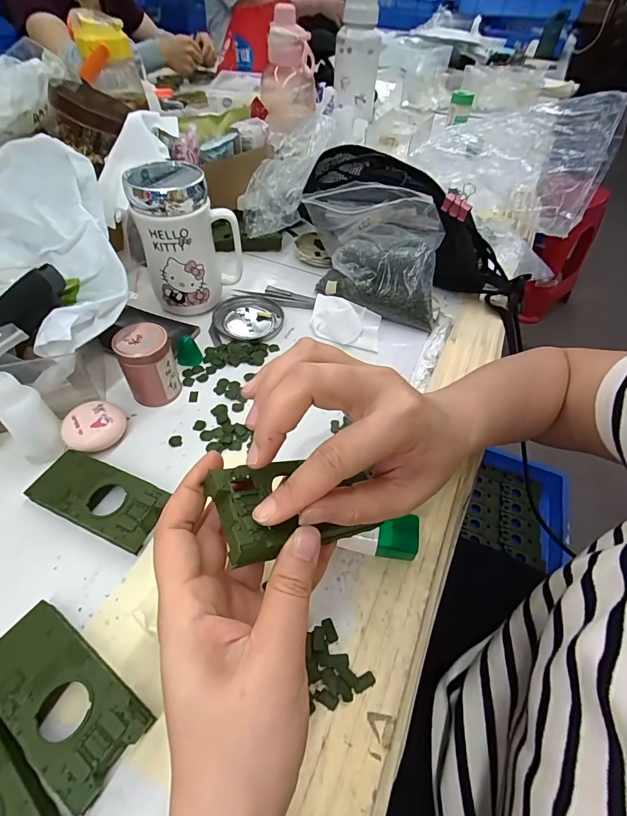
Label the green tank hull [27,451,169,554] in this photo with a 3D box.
[{"bbox_3d":[-0.162,0.066,0.298,0.104,0.022,0.046,20,52,14],"label":"green tank hull"}]

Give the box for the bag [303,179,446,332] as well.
[{"bbox_3d":[0.066,-0.182,0.460,0.165,0.109,0.124,9,50,4],"label":"bag"}]

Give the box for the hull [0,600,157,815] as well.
[{"bbox_3d":[-0.142,0.160,0.223,0.103,0.023,0.047,30,54,20],"label":"hull"}]

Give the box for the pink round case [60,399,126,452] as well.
[{"bbox_3d":[-0.185,0.018,0.335,0.049,0.022,0.043,-17,53,-16],"label":"pink round case"}]

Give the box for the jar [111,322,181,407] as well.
[{"bbox_3d":[-0.148,-0.037,0.357,0.043,0.063,0.043,1,50,-2],"label":"jar"}]

